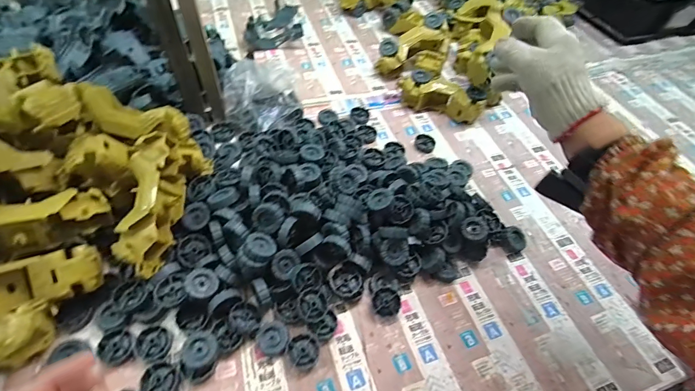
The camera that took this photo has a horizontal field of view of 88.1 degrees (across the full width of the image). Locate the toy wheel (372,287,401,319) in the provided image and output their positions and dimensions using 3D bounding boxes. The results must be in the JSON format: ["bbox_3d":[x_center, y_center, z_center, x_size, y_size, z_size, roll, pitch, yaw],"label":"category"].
[{"bbox_3d":[0.050,0.137,0.461,0.035,0.009,0.035,0,86,-2],"label":"toy wheel"}]

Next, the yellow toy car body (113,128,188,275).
[{"bbox_3d":[-0.244,0.010,0.454,0.058,0.058,0.178,-1,77,-5],"label":"yellow toy car body"}]

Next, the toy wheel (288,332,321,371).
[{"bbox_3d":[-0.050,0.184,0.425,0.036,0.012,0.041,-24,59,-20],"label":"toy wheel"}]

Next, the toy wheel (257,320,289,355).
[{"bbox_3d":[-0.087,0.169,0.425,0.035,0.012,0.035,2,53,-3],"label":"toy wheel"}]

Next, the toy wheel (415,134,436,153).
[{"bbox_3d":[0.145,-0.099,0.668,0.037,0.012,0.037,2,53,-3],"label":"toy wheel"}]

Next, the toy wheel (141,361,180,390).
[{"bbox_3d":[-0.203,0.203,0.392,0.036,0.011,0.038,2,53,-3],"label":"toy wheel"}]

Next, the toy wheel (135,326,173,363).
[{"bbox_3d":[-0.224,0.170,0.415,0.036,0.010,0.038,2,53,-3],"label":"toy wheel"}]

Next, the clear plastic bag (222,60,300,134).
[{"bbox_3d":[-0.151,-0.180,0.643,0.134,0.100,0.114,-11,55,-12],"label":"clear plastic bag"}]

